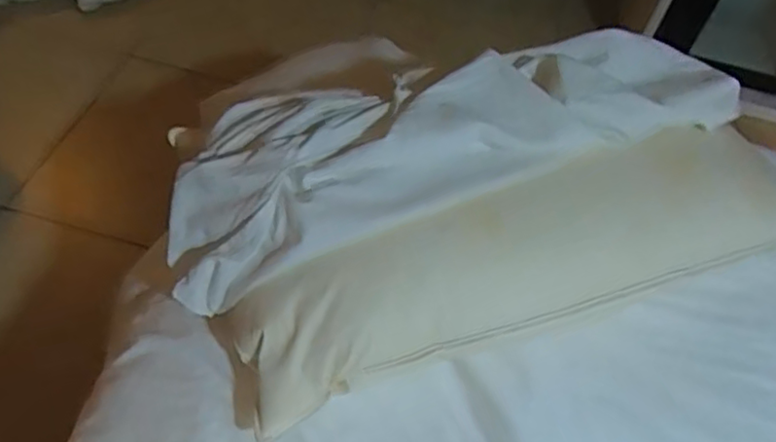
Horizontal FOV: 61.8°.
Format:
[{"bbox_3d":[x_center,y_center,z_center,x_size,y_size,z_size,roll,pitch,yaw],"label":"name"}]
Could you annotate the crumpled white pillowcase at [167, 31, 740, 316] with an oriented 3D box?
[{"bbox_3d":[0.089,-0.092,0.752,0.675,0.155,0.223,-10,56,-18],"label":"crumpled white pillowcase"}]

